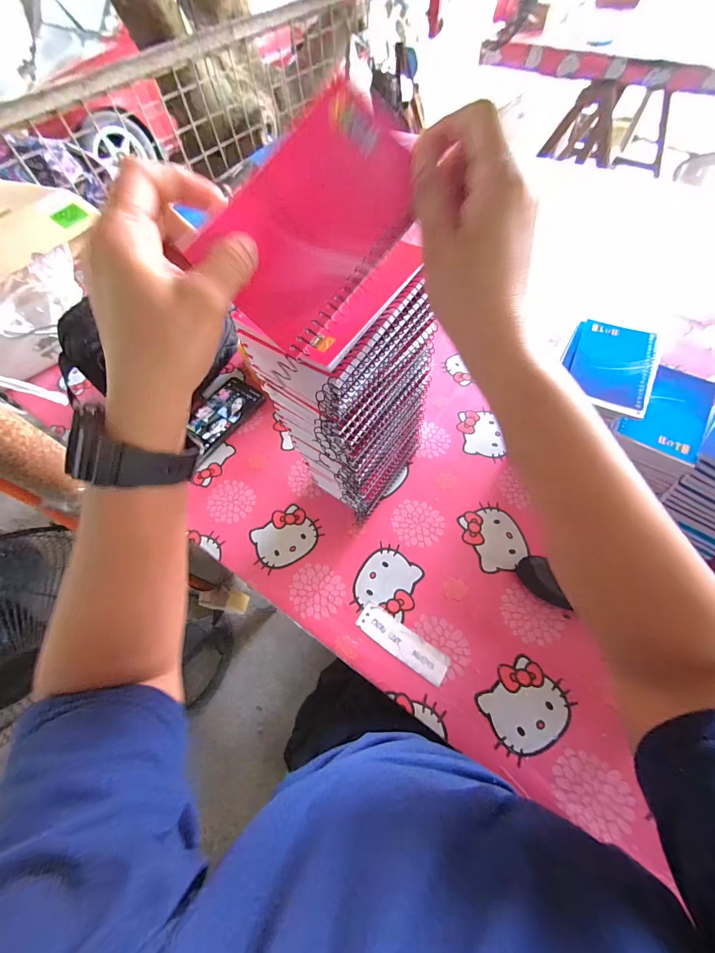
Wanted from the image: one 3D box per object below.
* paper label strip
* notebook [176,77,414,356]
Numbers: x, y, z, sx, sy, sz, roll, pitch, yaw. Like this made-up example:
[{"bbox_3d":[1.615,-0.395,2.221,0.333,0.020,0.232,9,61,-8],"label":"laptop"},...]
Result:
[{"bbox_3d":[0.050,0.184,0.383,0.106,0.004,0.034,32,68,19],"label":"paper label strip"},{"bbox_3d":[-0.021,-0.145,0.196,0.083,0.009,0.130,45,91,-7],"label":"notebook"}]

